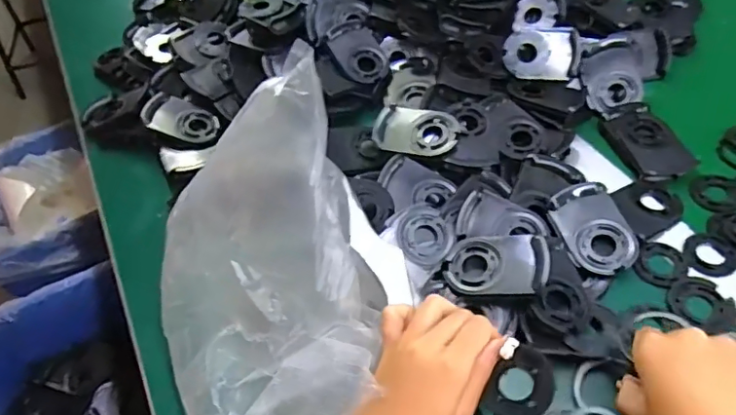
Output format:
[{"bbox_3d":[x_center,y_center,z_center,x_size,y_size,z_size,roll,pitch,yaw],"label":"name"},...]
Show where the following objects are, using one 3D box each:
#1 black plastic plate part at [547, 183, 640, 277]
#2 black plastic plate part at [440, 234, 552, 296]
[{"bbox_3d":[0.200,0.019,0.481,0.058,0.009,0.083,-22,63,4],"label":"black plastic plate part"},{"bbox_3d":[0.107,0.046,0.451,0.083,0.013,0.055,-2,53,21],"label":"black plastic plate part"}]

